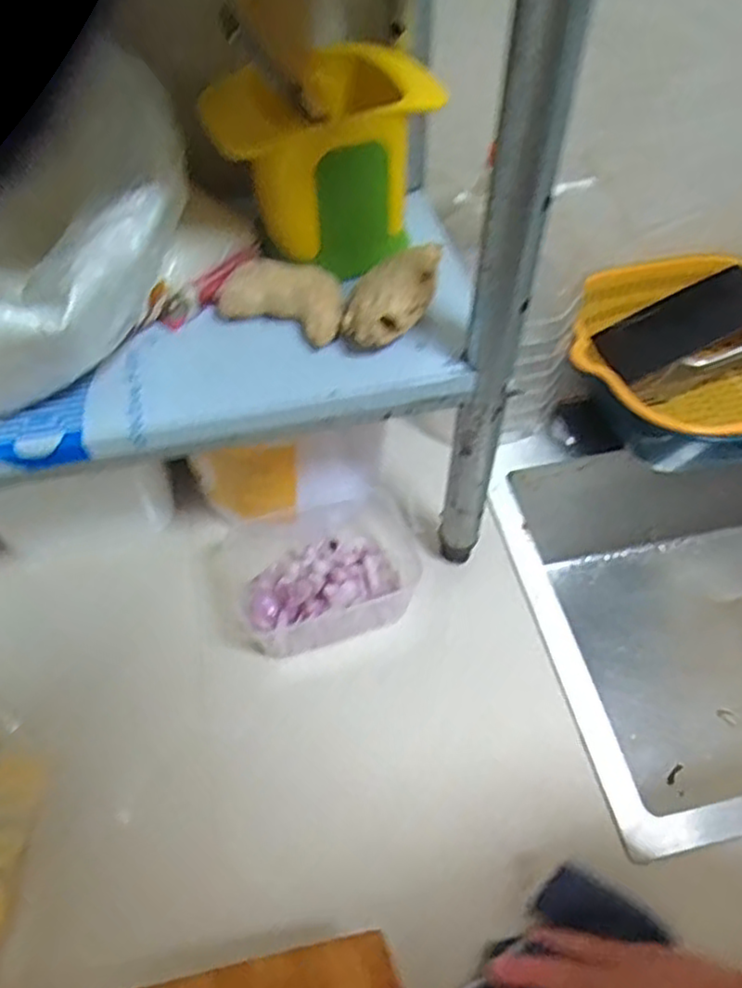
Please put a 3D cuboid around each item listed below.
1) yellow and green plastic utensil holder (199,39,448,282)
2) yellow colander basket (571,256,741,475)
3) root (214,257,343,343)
[{"bbox_3d":[-0.022,-0.213,0.441,0.094,0.121,0.128,34,63,25],"label":"yellow and green plastic utensil holder"},{"bbox_3d":[0.298,-0.112,0.653,0.224,0.099,0.232,-2,54,3],"label":"yellow colander basket"},{"bbox_3d":[-0.054,-0.125,0.433,0.083,0.026,0.040,20,58,18],"label":"root"}]

